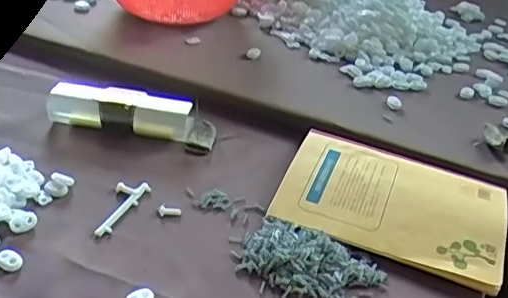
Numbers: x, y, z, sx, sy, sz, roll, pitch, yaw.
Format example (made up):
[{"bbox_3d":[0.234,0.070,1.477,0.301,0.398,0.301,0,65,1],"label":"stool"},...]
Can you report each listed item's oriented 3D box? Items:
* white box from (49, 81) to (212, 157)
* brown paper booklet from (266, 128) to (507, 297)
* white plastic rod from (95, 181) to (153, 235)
[{"bbox_3d":[-0.129,-0.040,0.606,0.181,0.036,0.053,12,37,9],"label":"white box"},{"bbox_3d":[0.133,0.045,0.537,0.204,0.015,0.141,17,42,15],"label":"brown paper booklet"},{"bbox_3d":[-0.125,0.051,0.514,0.027,0.006,0.073,18,38,17],"label":"white plastic rod"}]

